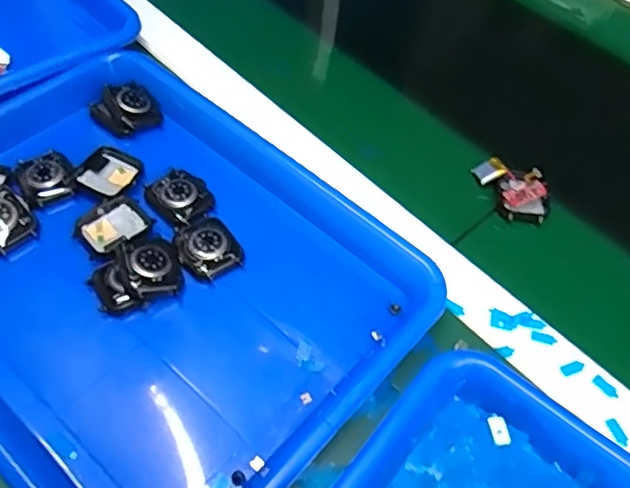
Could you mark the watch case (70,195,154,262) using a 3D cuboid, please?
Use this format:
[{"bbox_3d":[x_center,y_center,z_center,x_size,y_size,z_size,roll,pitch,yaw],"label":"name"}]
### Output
[{"bbox_3d":[-0.135,-0.012,0.394,0.038,0.008,0.045,36,60,20],"label":"watch case"}]

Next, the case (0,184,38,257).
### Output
[{"bbox_3d":[-0.208,-0.015,0.389,0.037,0.012,0.044,-42,92,-23],"label":"case"}]

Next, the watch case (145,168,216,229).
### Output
[{"bbox_3d":[-0.094,-0.034,0.414,0.048,0.008,0.039,38,61,21],"label":"watch case"}]

